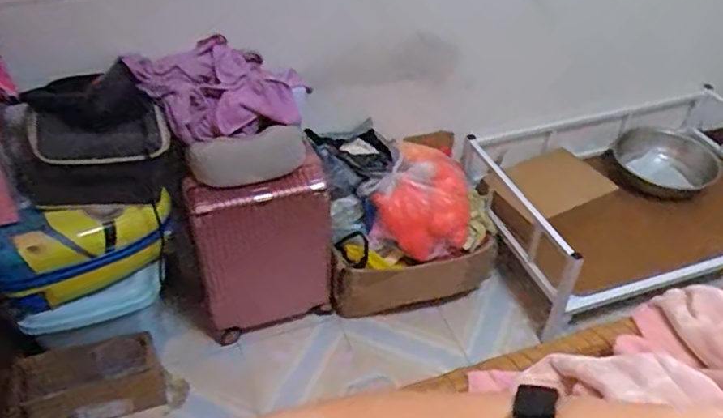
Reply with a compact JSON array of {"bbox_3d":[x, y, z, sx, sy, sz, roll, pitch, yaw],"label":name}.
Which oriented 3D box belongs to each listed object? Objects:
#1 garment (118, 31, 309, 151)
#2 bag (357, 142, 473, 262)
[{"bbox_3d":[-0.269,-0.252,1.241,0.348,0.177,0.105,-20,46,-22],"label":"garment"},{"bbox_3d":[0.177,-0.032,1.642,0.254,0.189,0.302,18,44,17],"label":"bag"}]

